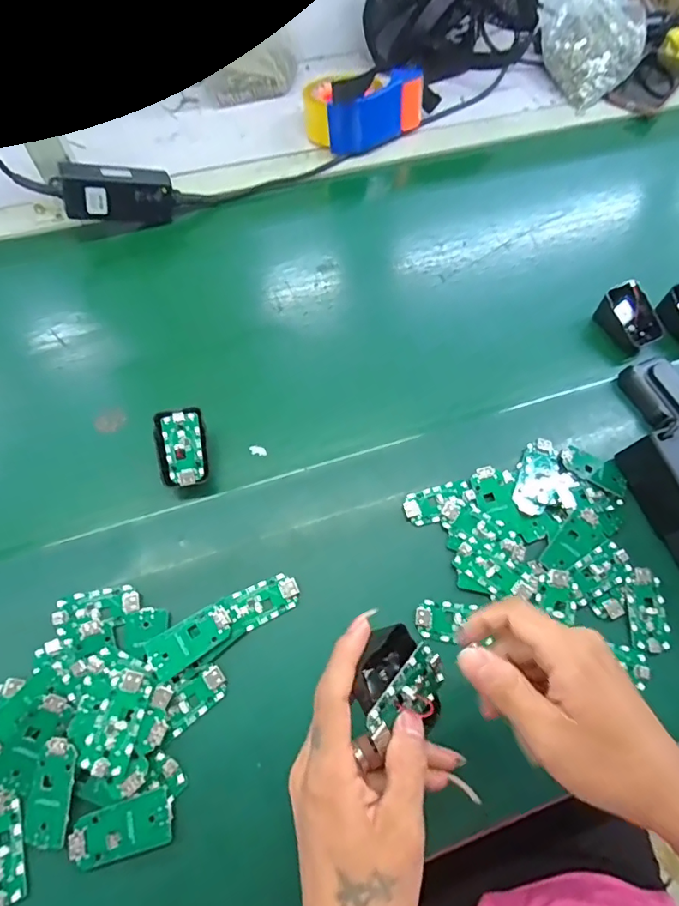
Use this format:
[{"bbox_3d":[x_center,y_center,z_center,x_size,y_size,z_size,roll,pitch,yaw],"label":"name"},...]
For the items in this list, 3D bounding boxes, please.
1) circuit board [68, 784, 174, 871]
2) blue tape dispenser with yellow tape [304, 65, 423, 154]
[{"bbox_3d":[-0.144,0.250,0.327,0.062,0.007,0.032,-13,64,-9],"label":"circuit board"},{"bbox_3d":[0.032,-0.466,0.651,0.151,0.062,0.081,-21,66,-12],"label":"blue tape dispenser with yellow tape"}]

